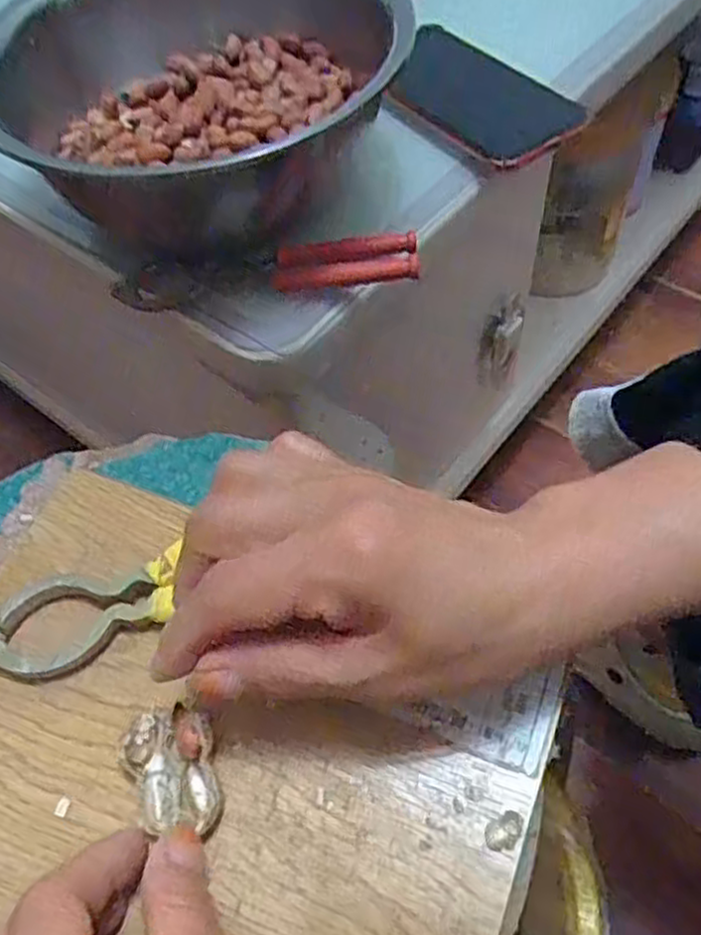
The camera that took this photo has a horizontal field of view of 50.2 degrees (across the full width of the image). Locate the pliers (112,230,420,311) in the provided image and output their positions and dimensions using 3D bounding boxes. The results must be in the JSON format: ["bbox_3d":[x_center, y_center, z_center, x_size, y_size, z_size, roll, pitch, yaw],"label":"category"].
[{"bbox_3d":[-0.045,-0.107,0.399,0.159,0.020,0.035,-3,57,3],"label":"pliers"}]

